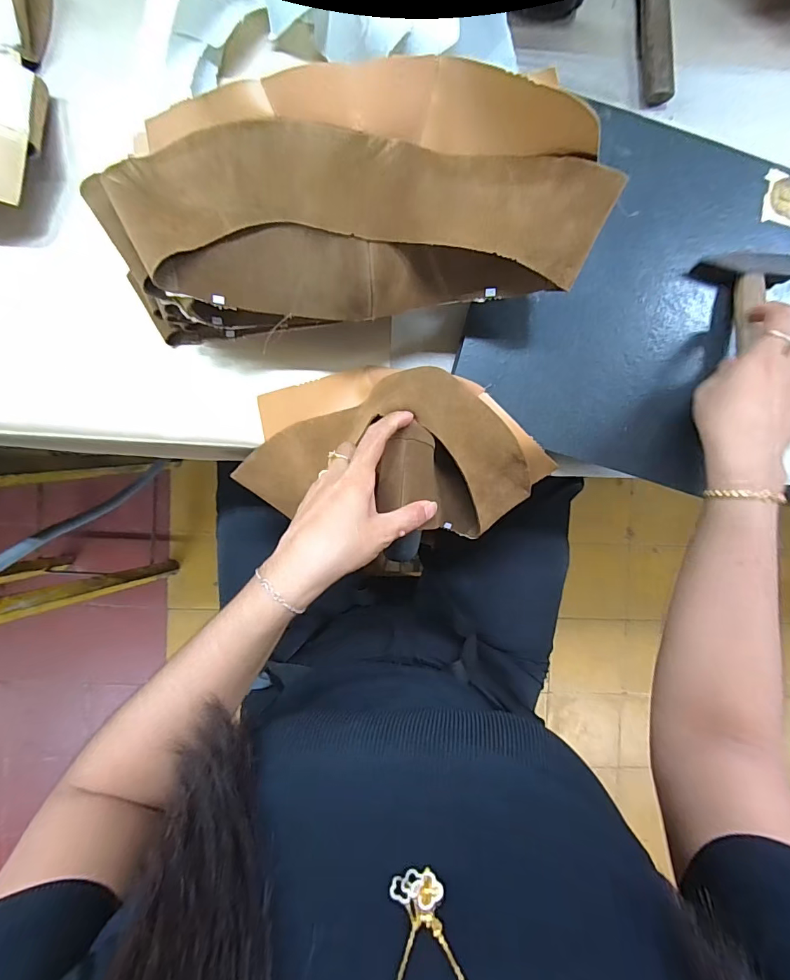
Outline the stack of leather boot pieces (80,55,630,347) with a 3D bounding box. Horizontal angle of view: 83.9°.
[{"bbox_3d":[-0.036,-0.193,0.325,0.348,0.137,0.127,-2,92,-2],"label":"stack of leather boot pieces"}]

